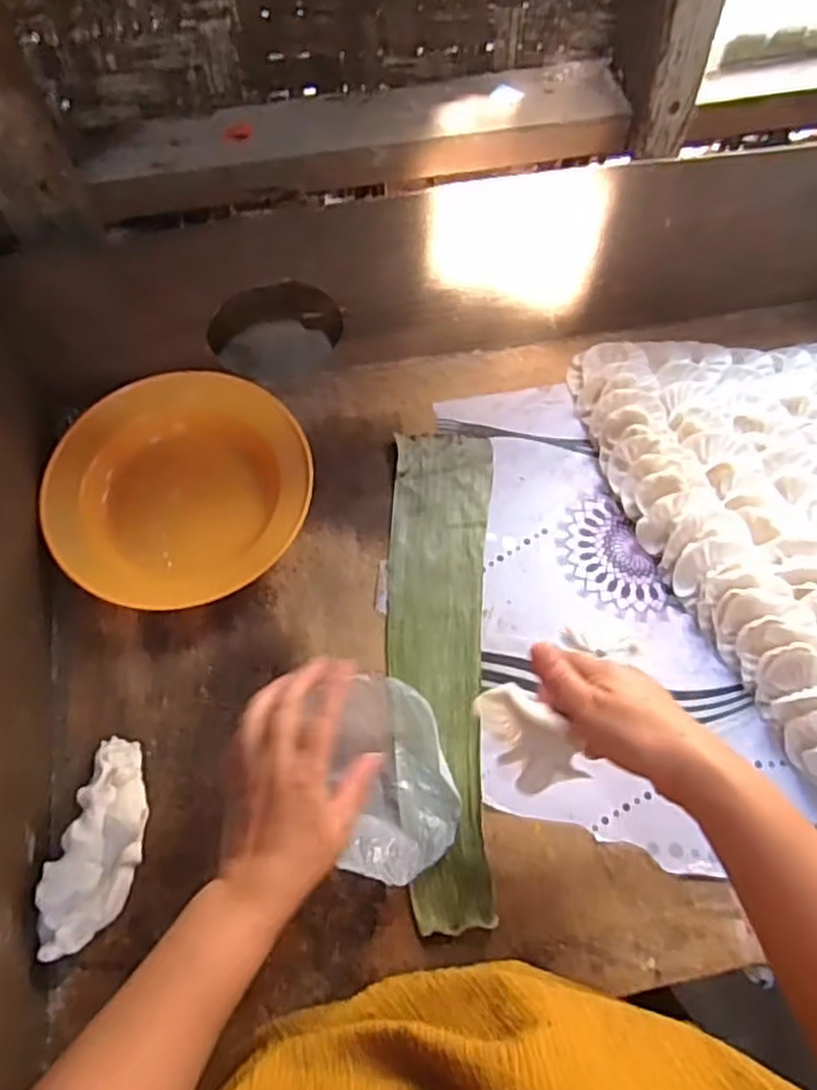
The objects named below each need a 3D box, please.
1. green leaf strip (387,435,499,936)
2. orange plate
[{"bbox_3d":[0.024,0.082,0.592,0.083,0.010,0.398,2,65,1],"label":"green leaf strip"},{"bbox_3d":[-0.193,-0.047,0.627,0.212,0.052,0.198,0,65,0],"label":"orange plate"}]

